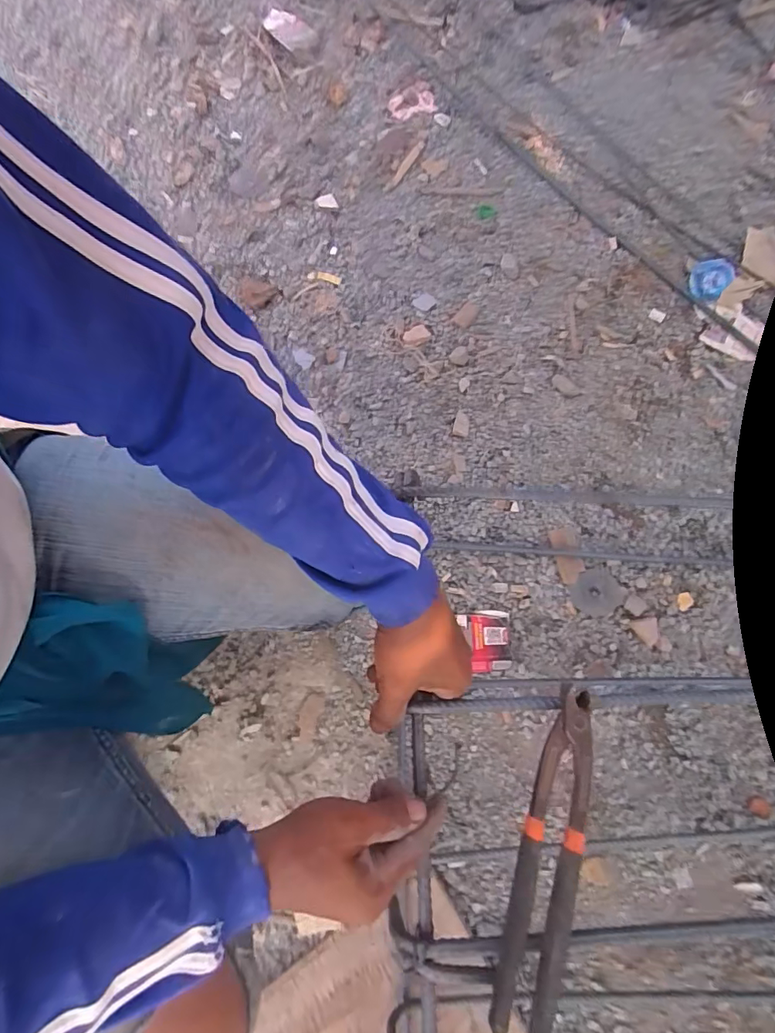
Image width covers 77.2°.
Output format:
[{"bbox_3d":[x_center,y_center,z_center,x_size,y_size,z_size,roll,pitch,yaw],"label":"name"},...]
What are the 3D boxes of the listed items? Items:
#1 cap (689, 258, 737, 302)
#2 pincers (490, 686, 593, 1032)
[{"bbox_3d":[0.557,-0.412,0.836,0.063,0.016,0.090,38,78,11],"label":"cap"},{"bbox_3d":[0.115,0.235,0.341,0.040,0.016,0.215,19,75,4],"label":"pincers"}]

